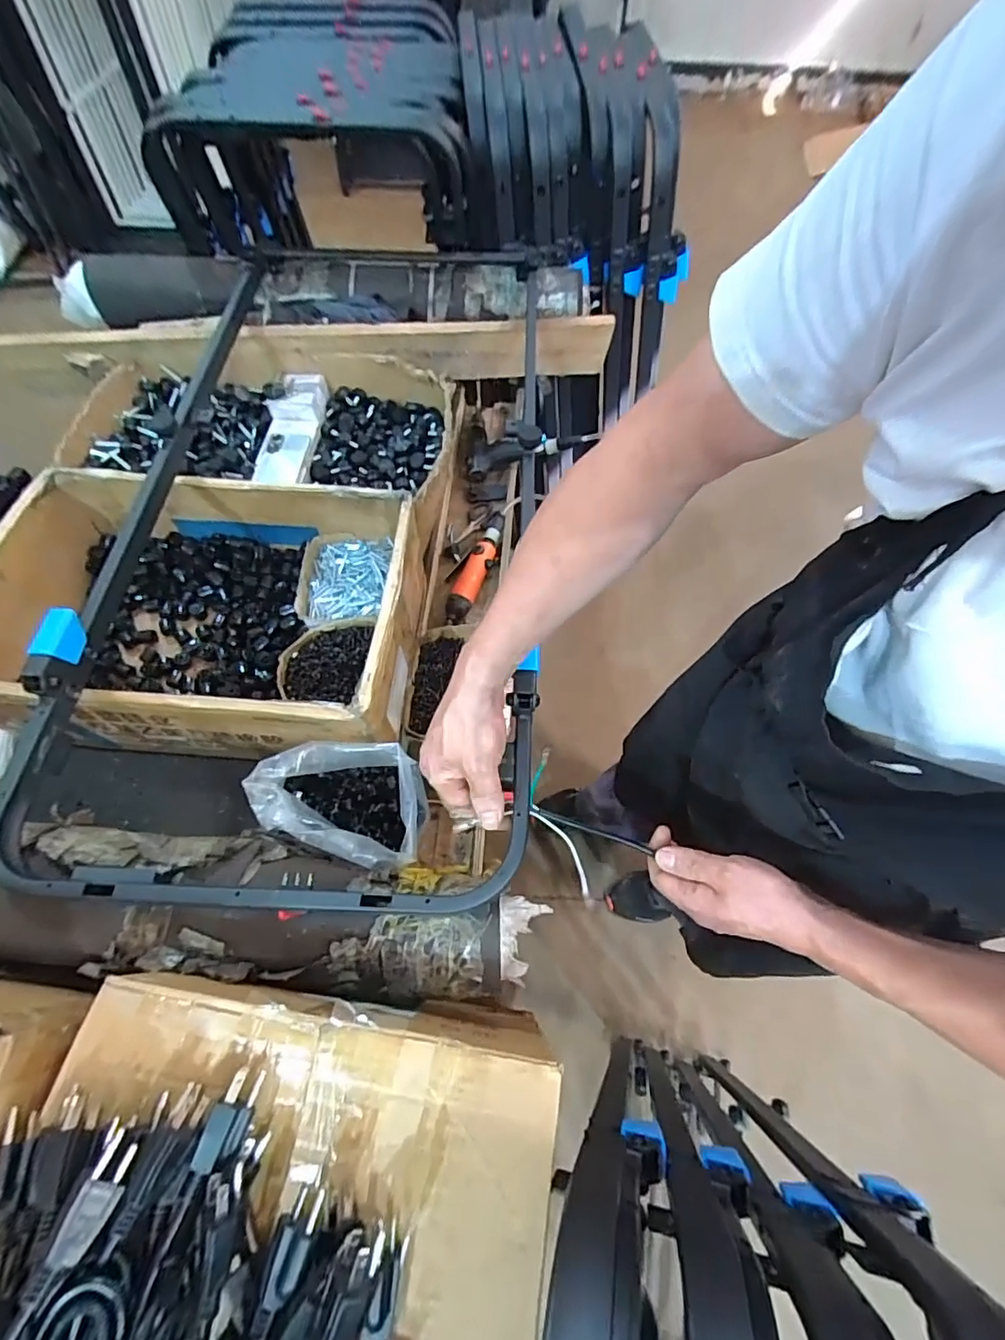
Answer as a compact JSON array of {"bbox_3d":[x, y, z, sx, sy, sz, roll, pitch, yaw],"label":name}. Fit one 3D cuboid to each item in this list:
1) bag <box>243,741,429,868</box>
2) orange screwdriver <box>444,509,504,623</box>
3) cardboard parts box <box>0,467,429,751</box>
[{"bbox_3d":[-0.177,0.153,0.619,0.182,0.117,0.128,9,63,4],"label":"bag"},{"bbox_3d":[-0.041,-0.181,0.929,0.050,0.037,0.242,18,64,9],"label":"orange screwdriver"},{"bbox_3d":[-0.401,-0.076,0.748,0.544,0.189,0.365,3,62,1],"label":"cardboard parts box"}]

